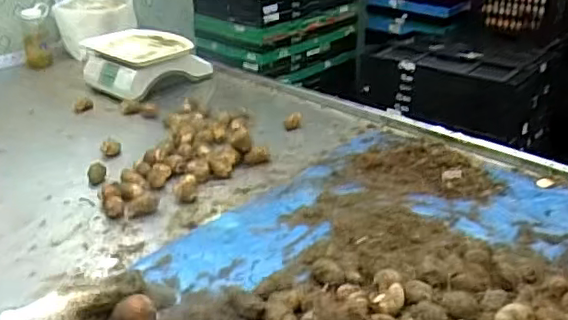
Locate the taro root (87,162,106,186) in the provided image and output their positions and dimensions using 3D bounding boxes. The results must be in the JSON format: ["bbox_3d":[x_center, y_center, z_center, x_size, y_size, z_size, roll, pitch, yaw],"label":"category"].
[{"bbox_3d":[-0.385,0.028,1.250,0.038,0.041,0.036,-12,30,-17],"label":"taro root"}]

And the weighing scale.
[{"bbox_3d":[-0.404,-0.278,1.740,0.274,0.126,0.275,-25,35,-38],"label":"weighing scale"}]

